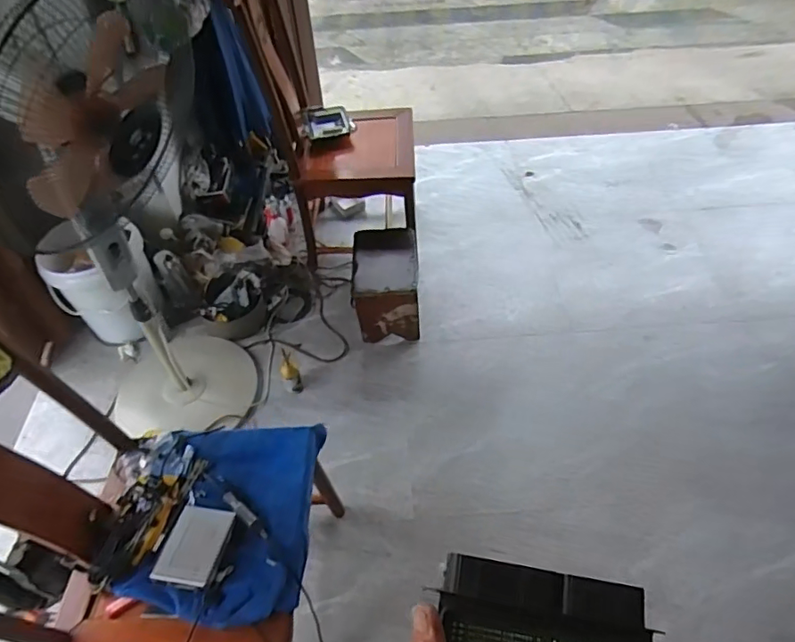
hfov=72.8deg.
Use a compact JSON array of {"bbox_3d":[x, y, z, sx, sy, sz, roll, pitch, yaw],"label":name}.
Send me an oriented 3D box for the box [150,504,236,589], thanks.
[{"bbox_3d":[-0.365,0.404,0.975,0.104,0.022,0.135,8,50,9],"label":"box"}]

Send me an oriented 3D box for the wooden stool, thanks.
[{"bbox_3d":[-0.035,-0.123,1.778,0.207,0.255,0.287,-1,49,1],"label":"wooden stool"}]

